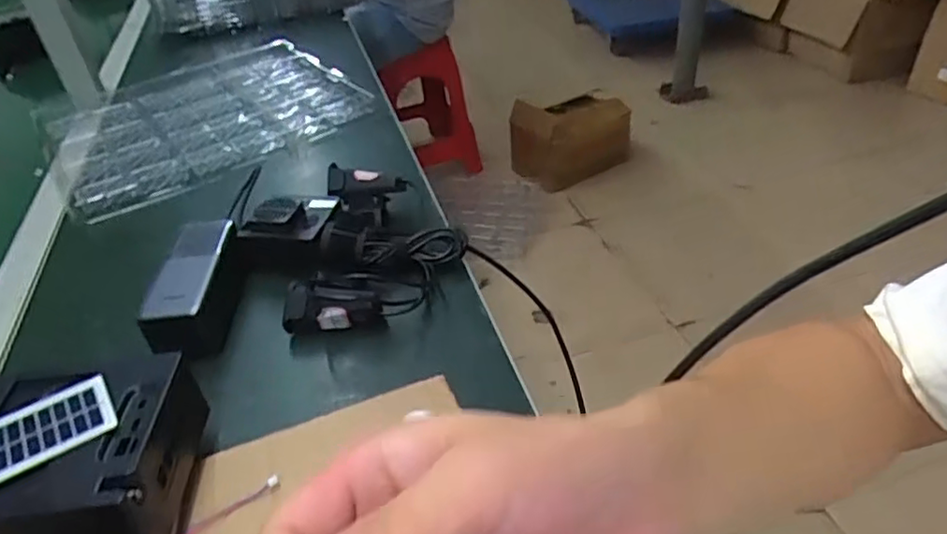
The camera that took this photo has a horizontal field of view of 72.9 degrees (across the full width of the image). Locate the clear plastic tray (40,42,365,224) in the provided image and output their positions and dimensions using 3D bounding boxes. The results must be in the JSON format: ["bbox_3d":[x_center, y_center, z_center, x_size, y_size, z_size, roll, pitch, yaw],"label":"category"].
[{"bbox_3d":[-0.373,-0.216,0.887,0.394,0.035,0.378,-27,42,-25],"label":"clear plastic tray"}]

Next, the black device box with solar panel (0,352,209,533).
[{"bbox_3d":[-0.244,0.124,0.385,0.145,0.076,0.129,-7,37,-2],"label":"black device box with solar panel"}]

